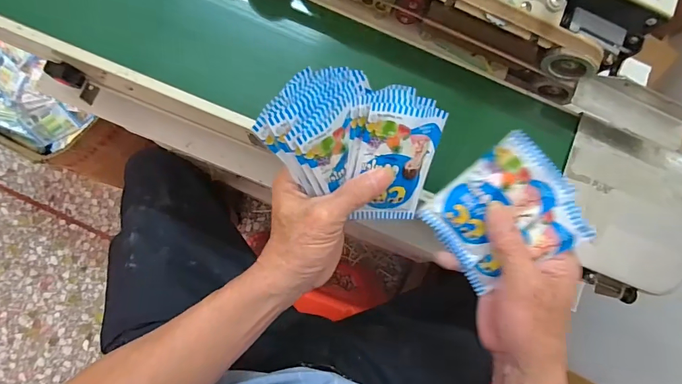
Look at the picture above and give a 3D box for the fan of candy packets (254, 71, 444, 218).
[{"bbox_3d":[0.016,-0.039,0.322,0.138,0.076,0.098,30,83,-3],"label":"fan of candy packets"}]

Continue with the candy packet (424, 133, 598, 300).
[{"bbox_3d":[0.128,0.019,0.326,0.105,0.016,0.092,-38,87,28],"label":"candy packet"}]

